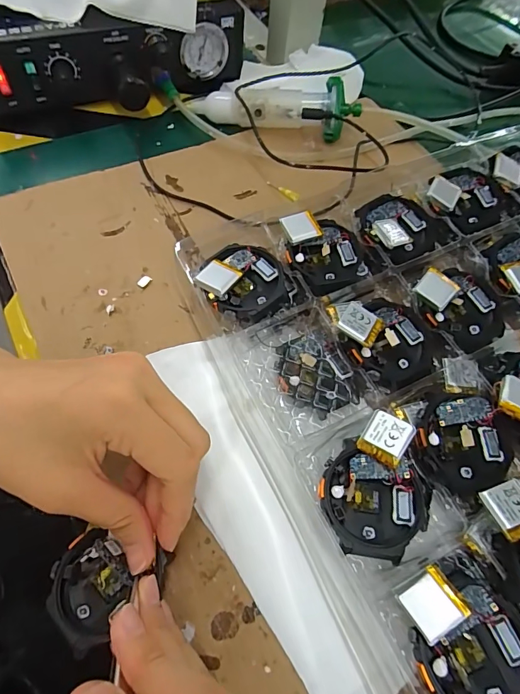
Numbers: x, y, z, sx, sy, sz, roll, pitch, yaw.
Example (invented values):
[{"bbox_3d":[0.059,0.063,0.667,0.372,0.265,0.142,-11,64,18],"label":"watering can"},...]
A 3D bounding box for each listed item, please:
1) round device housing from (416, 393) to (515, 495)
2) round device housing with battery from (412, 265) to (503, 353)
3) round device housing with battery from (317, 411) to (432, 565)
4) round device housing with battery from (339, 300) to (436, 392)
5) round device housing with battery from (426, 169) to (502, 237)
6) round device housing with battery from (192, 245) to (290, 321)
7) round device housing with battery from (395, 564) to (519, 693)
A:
[{"bbox_3d":[0.108,0.050,0.219,0.051,0.011,0.048,2,62,-3],"label":"round device housing"},{"bbox_3d":[0.126,-0.025,0.258,0.048,0.017,0.054,-22,66,-15],"label":"round device housing with battery"},{"bbox_3d":[0.057,0.068,0.197,0.059,0.014,0.050,-37,70,-21],"label":"round device housing with battery"},{"bbox_3d":[0.077,-0.003,0.245,0.051,0.022,0.053,2,62,-3],"label":"round device housing with battery"},{"bbox_3d":[0.148,-0.107,0.297,0.048,0.009,0.047,2,62,-3],"label":"round device housing with battery"},{"bbox_3d":[-0.008,-0.038,0.254,0.050,0.016,0.049,6,60,-10],"label":"round device housing with battery"},{"bbox_3d":[0.088,0.122,0.171,0.048,0.009,0.056,-18,65,-13],"label":"round device housing with battery"}]

